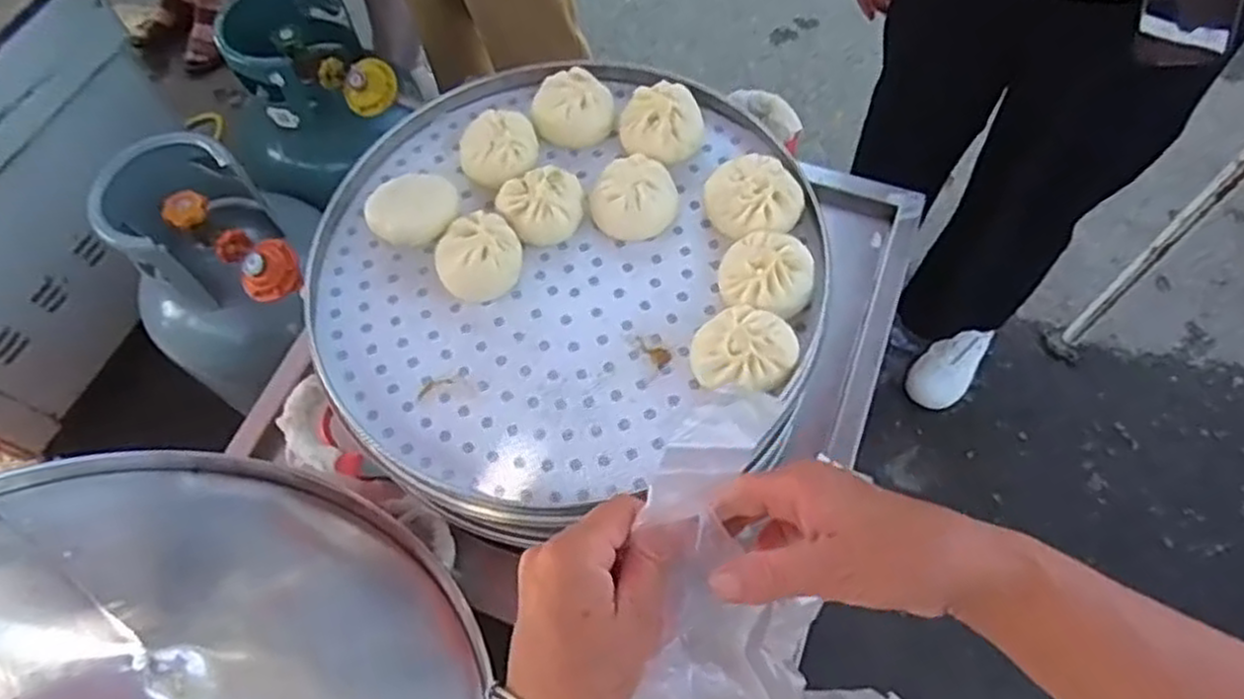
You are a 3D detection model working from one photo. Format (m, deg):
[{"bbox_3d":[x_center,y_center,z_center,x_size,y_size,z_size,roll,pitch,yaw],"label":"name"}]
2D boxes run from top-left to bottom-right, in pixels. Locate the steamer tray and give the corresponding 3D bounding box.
[{"bbox_3d":[-0.053,-0.088,0.687,0.449,0.064,0.452,-15,63,-5],"label":"steamer tray"}]

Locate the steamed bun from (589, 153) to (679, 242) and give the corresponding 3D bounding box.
[{"bbox_3d":[0.013,-0.144,0.704,0.079,0.048,0.063,-26,64,-11],"label":"steamed bun"}]

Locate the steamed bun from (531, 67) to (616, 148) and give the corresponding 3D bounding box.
[{"bbox_3d":[-0.048,-0.244,0.752,0.078,0.047,0.067,-34,66,-14],"label":"steamed bun"}]

